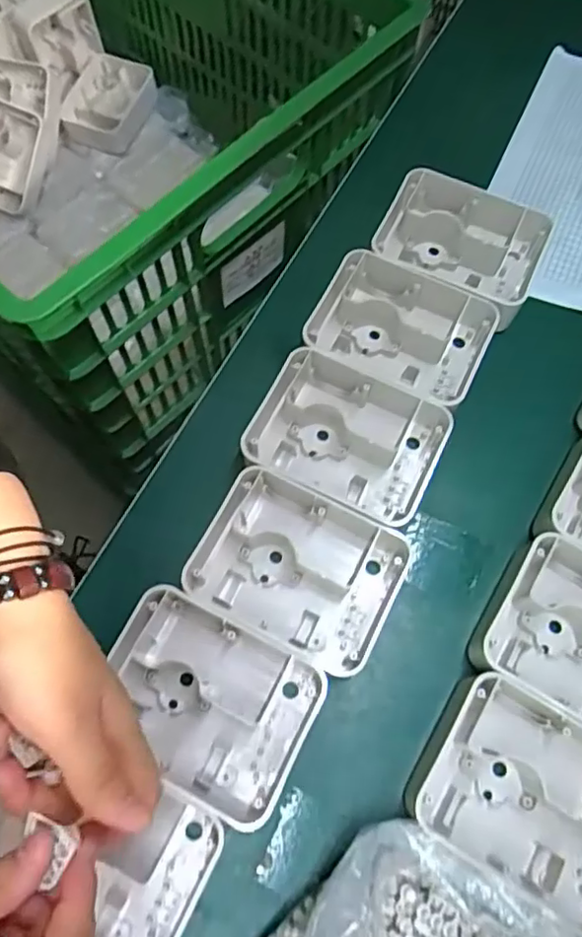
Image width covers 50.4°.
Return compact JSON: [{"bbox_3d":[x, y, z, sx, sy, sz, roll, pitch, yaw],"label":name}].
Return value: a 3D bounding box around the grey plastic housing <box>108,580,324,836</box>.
[{"bbox_3d":[-0.055,0.144,0.387,0.134,0.035,0.100,25,71,8],"label":"grey plastic housing"}]

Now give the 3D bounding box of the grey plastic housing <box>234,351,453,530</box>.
[{"bbox_3d":[0.038,-0.020,0.452,0.137,0.040,0.102,23,70,7],"label":"grey plastic housing"}]

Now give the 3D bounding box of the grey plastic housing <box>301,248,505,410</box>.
[{"bbox_3d":[0.082,-0.102,0.482,0.130,0.045,0.096,25,71,8],"label":"grey plastic housing"}]

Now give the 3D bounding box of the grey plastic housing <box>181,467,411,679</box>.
[{"bbox_3d":[0.004,0.067,0.417,0.129,0.039,0.101,23,70,7],"label":"grey plastic housing"}]

